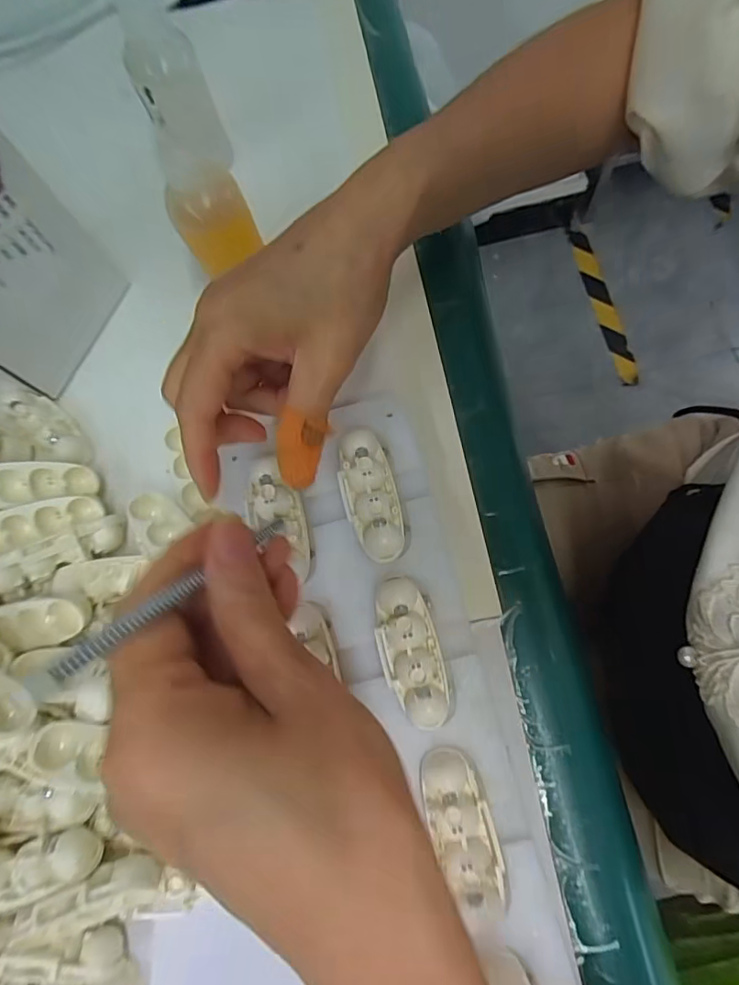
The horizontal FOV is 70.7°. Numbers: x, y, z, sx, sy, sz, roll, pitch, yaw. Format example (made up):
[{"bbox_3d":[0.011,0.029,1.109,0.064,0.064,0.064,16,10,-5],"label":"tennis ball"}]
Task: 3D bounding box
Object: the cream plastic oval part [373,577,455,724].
[{"bbox_3d":[0.018,0.068,0.225,0.027,0.016,0.063,-15,75,2],"label":"cream plastic oval part"}]

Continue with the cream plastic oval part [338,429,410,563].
[{"bbox_3d":[0.001,0.001,0.243,0.025,0.013,0.061,-15,75,1],"label":"cream plastic oval part"}]

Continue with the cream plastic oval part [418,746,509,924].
[{"bbox_3d":[0.037,0.132,0.206,0.022,0.017,0.055,-20,75,0],"label":"cream plastic oval part"}]

